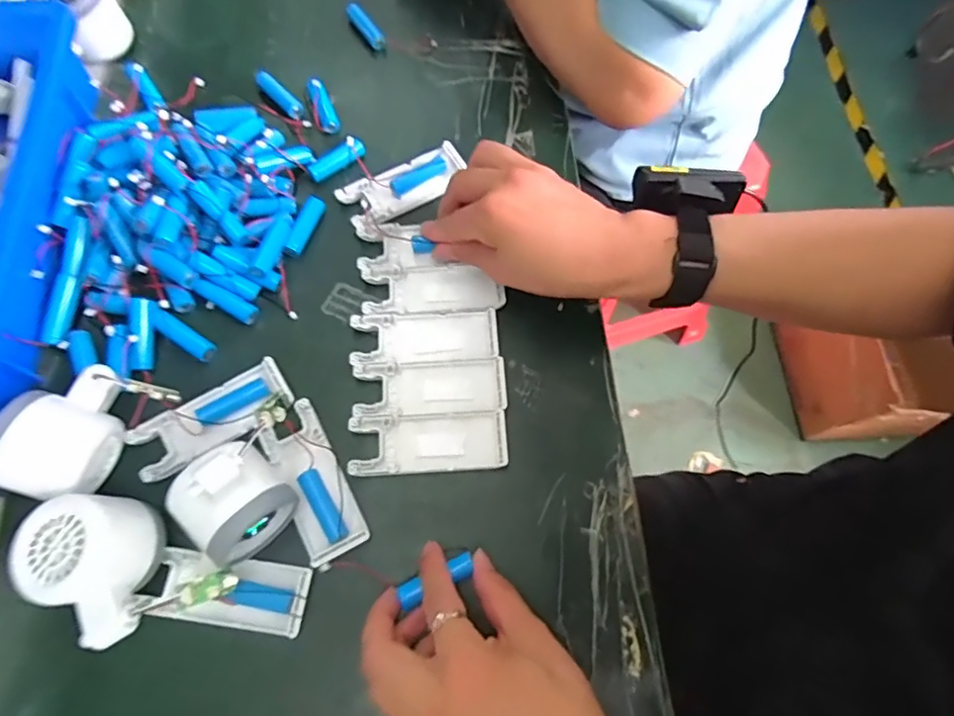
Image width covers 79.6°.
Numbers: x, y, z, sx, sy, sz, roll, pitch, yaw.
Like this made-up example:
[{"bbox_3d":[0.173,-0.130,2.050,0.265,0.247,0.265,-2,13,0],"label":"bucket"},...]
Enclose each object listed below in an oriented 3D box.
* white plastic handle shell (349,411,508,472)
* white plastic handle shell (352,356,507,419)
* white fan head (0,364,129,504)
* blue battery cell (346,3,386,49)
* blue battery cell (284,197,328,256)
[{"bbox_3d":[-0.032,0.057,0.387,0.103,0.009,0.038,-3,69,-3],"label":"white plastic handle shell"},{"bbox_3d":[-0.032,0.021,0.401,0.103,0.007,0.038,-3,69,-3],"label":"white plastic handle shell"},{"bbox_3d":[-0.249,0.046,0.346,0.058,0.044,0.078,5,68,0],"label":"white fan head"},{"bbox_3d":[-0.105,-0.309,0.532,0.012,0.016,0.061,-32,73,-13],"label":"blue battery cell"},{"bbox_3d":[-0.132,-0.100,0.443,0.015,0.016,0.051,20,69,6],"label":"blue battery cell"}]

